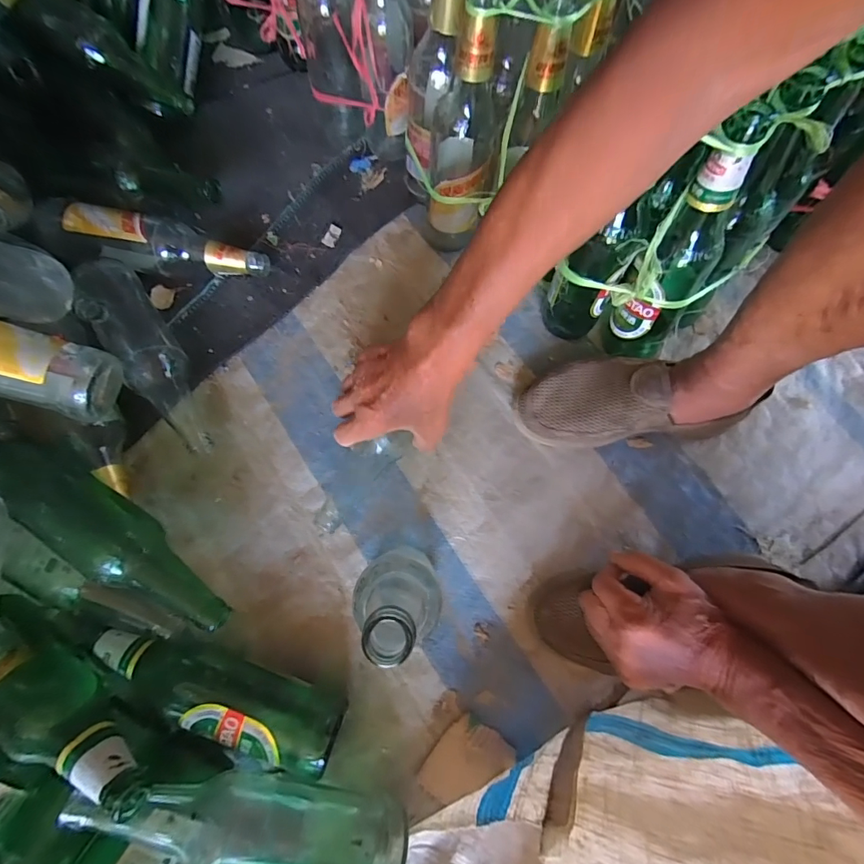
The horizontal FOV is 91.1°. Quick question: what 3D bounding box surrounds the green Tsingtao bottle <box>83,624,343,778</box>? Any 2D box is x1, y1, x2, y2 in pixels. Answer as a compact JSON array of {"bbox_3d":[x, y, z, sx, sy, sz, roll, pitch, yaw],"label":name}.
[{"bbox_3d":[-0.208,0.246,0.404,0.251,0.066,0.063,17,76,5],"label":"green Tsingtao bottle"}]

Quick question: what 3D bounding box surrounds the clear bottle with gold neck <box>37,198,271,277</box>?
[{"bbox_3d":[-0.341,-0.230,0.531,0.269,0.067,0.073,12,76,3],"label":"clear bottle with gold neck"}]

